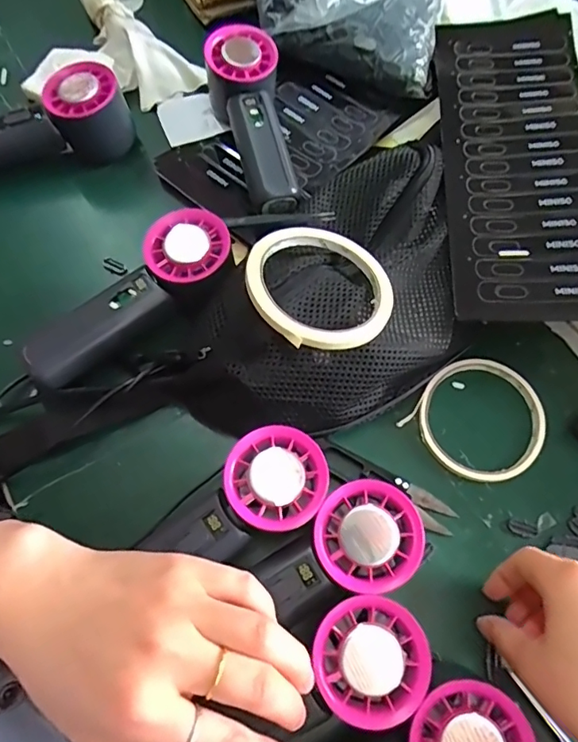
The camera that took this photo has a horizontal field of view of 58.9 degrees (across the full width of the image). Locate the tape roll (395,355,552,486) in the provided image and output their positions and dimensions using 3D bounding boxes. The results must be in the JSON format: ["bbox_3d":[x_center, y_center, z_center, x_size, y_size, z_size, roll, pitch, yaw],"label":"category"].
[{"bbox_3d":[0.134,0.033,0.354,0.089,0.008,0.083,1,67,-2],"label":"tape roll"}]

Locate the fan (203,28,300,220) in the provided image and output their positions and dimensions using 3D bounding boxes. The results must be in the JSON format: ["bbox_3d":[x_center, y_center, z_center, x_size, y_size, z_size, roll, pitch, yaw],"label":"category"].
[{"bbox_3d":[-0.031,-0.197,0.412,0.056,0.054,0.165,-7,67,-6],"label":"fan"}]

